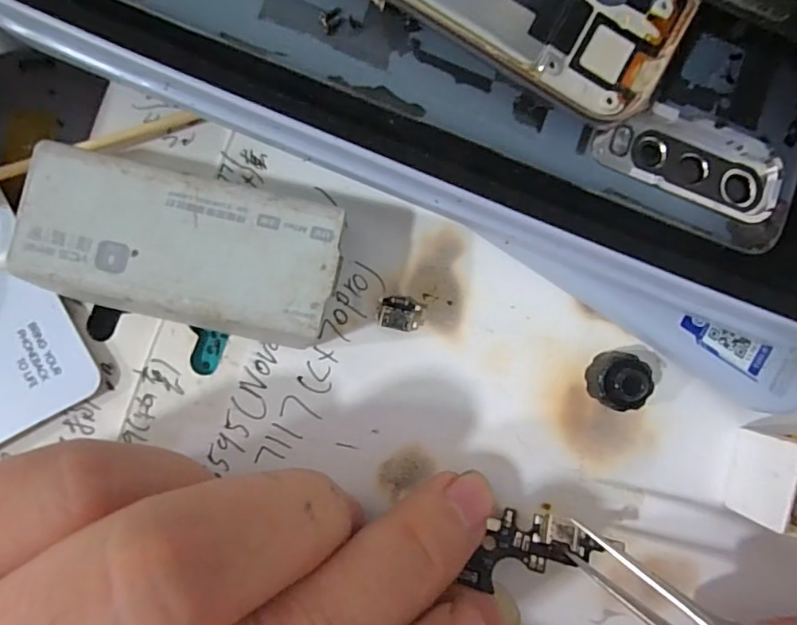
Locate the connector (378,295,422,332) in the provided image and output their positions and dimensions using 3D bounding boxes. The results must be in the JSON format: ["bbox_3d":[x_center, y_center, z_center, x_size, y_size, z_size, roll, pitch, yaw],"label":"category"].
[{"bbox_3d":[0.000,0.000,0.117,0.010,0.004,0.008,11,88,-7],"label":"connector"}]

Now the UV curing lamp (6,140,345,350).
[{"bbox_3d":[-0.042,-0.013,0.103,0.059,0.018,0.028,13,87,-6],"label":"UV curing lamp"}]

